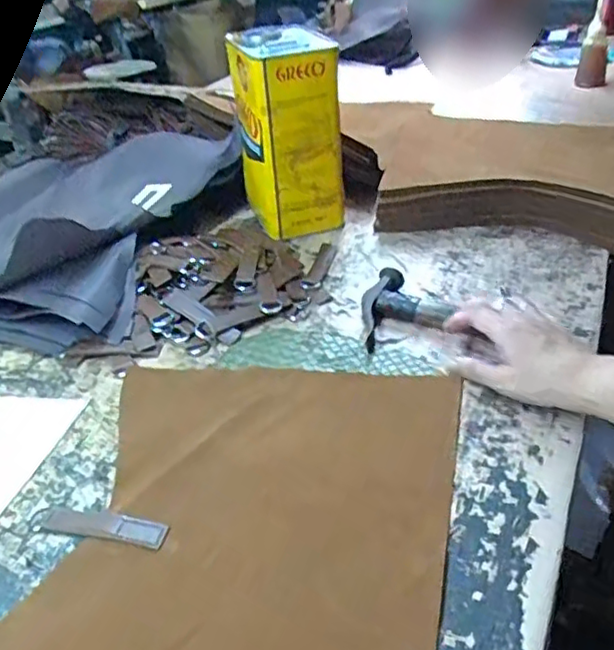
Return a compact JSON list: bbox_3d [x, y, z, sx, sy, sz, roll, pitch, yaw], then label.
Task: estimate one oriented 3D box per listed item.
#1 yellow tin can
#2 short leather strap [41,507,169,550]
[{"bbox_3d":[-0.024,-0.243,0.812,0.108,0.226,0.139,-13,34,-10],"label":"yellow tin can"},{"bbox_3d":[-0.149,0.145,0.463,0.100,0.008,0.023,6,35,16],"label":"short leather strap"}]

